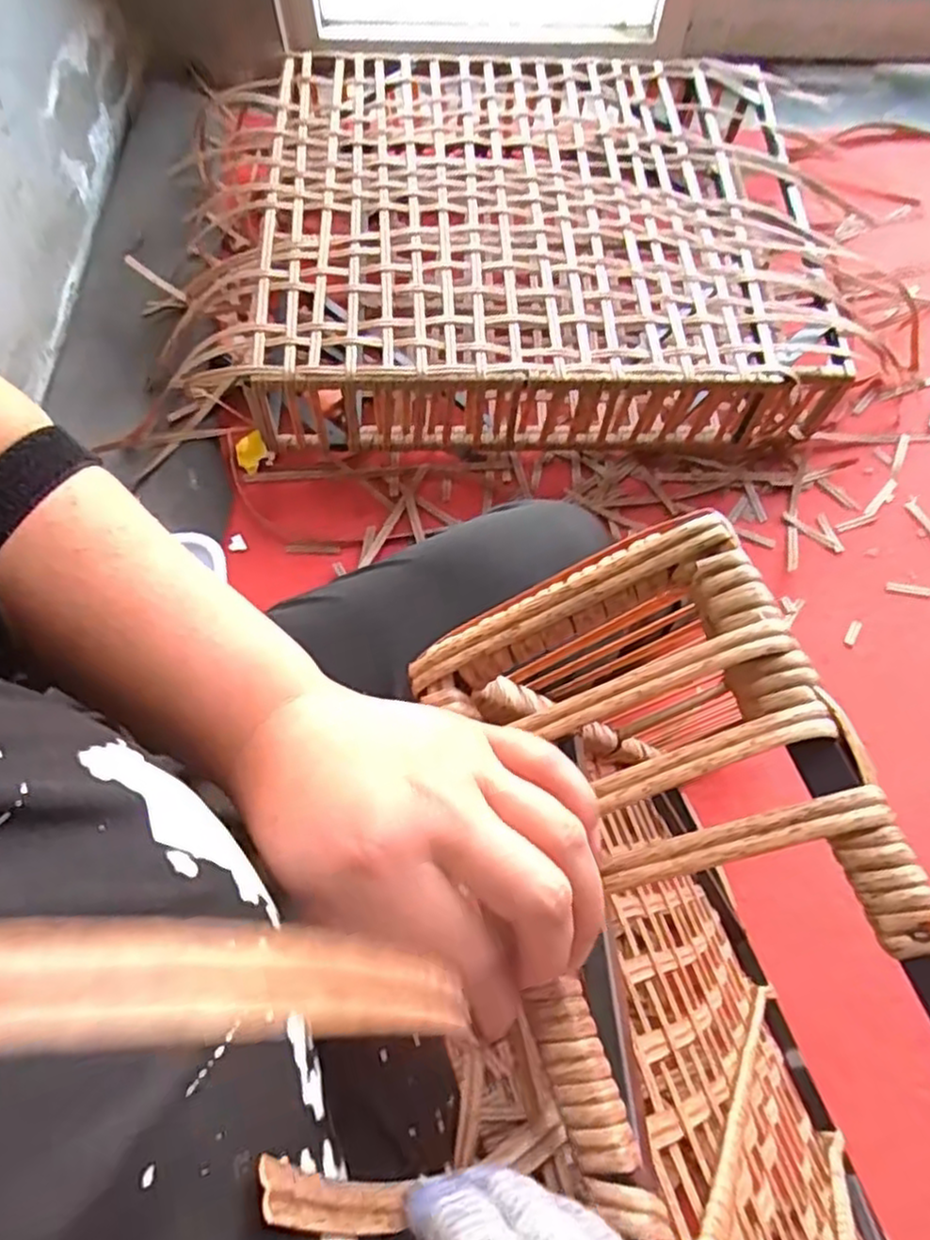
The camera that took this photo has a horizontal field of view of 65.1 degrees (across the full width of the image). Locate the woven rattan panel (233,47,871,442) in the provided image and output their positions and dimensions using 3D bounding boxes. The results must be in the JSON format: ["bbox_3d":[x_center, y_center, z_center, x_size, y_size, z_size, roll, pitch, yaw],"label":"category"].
[{"bbox_3d":[0.079,-0.538,1.018,0.805,0.151,0.624,0,66,0],"label":"woven rattan panel"}]

